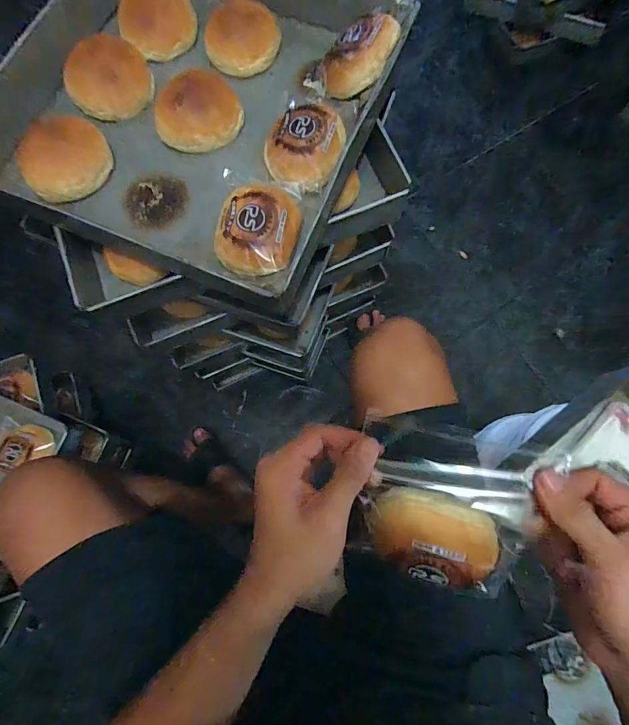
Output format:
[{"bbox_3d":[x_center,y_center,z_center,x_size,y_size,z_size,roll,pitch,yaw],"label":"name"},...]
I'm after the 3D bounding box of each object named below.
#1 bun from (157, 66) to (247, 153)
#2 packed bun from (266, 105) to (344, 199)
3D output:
[{"bbox_3d":[-0.138,-0.296,0.461,0.104,0.036,0.084,-14,77,-1],"label":"bun"},{"bbox_3d":[-0.014,-0.241,0.441,0.091,0.038,0.099,7,77,4],"label":"packed bun"}]

